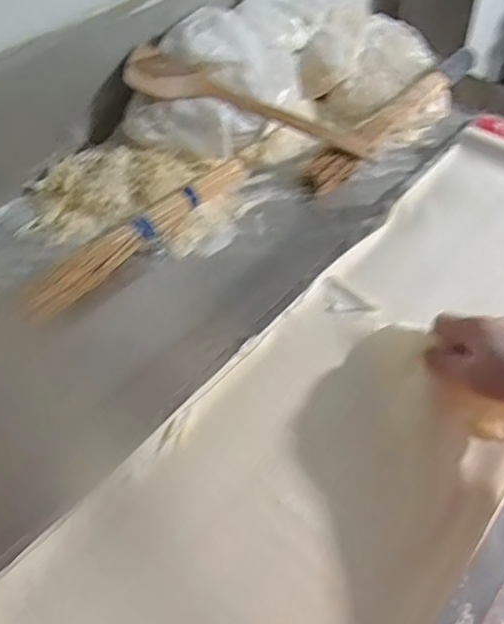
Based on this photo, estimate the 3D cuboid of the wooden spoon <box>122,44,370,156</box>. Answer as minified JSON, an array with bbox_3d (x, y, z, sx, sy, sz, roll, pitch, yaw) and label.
[{"bbox_3d":[-0.001,-0.295,0.811,0.357,0.034,0.060,18,53,-8],"label":"wooden spoon"}]

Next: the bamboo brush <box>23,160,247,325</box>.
[{"bbox_3d":[-0.139,-0.099,0.730,0.034,0.053,0.344,37,61,23],"label":"bamboo brush"}]

